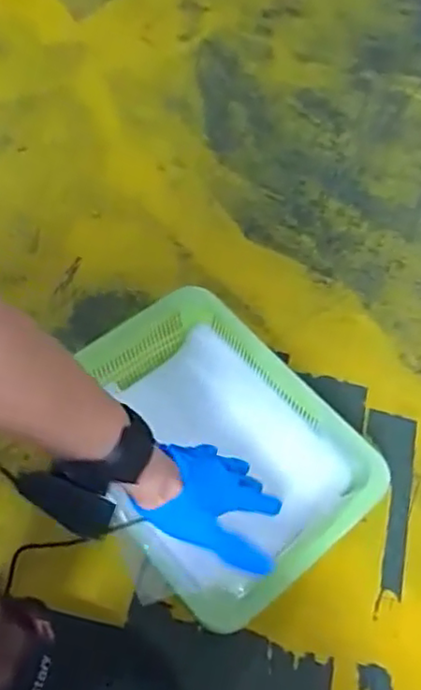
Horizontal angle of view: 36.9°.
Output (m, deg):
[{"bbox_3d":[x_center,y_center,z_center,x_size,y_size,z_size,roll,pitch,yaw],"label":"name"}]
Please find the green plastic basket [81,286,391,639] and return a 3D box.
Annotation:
[{"bbox_3d":[-0.007,0.095,0.651,0.242,0.073,0.329,-36,65,-21],"label":"green plastic basket"}]

